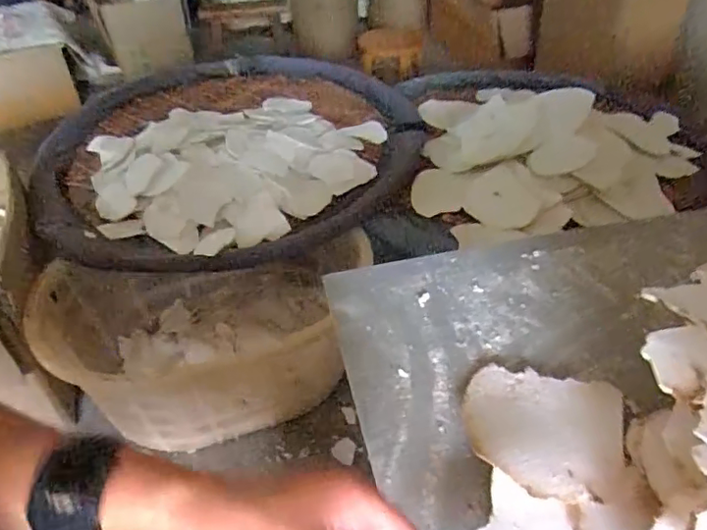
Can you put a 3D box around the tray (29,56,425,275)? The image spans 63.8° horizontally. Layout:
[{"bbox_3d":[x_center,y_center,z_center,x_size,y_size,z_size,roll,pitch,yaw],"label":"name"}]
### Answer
[{"bbox_3d":[-0.301,-0.343,1.432,0.875,0.129,1.060,-4,38,0],"label":"tray"}]

